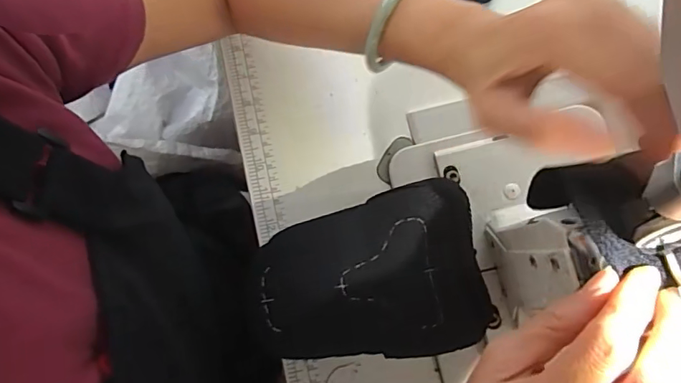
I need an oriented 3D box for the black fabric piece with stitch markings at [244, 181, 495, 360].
[{"bbox_3d":[0.015,0.056,0.312,0.148,0.014,0.104,-8,80,-2],"label":"black fabric piece with stitch markings"}]

